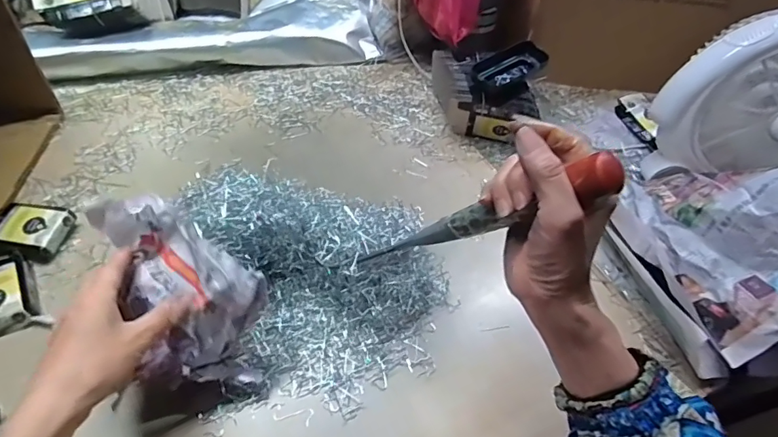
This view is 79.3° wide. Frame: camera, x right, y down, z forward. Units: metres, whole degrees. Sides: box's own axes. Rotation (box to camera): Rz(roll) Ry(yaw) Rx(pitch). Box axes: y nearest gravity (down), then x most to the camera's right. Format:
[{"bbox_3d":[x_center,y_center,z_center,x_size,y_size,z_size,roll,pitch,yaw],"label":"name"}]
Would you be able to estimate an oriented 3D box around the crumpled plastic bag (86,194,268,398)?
[{"bbox_3d":[-0.175,0.070,0.424,0.109,0.124,0.160,-21,57,-19],"label":"crumpled plastic bag"}]

